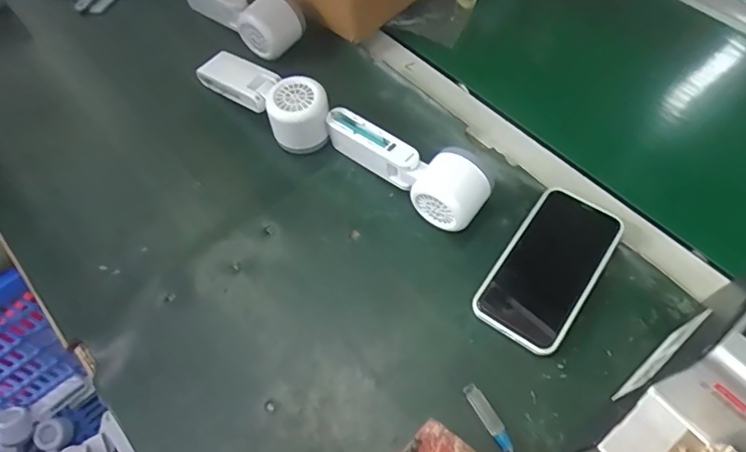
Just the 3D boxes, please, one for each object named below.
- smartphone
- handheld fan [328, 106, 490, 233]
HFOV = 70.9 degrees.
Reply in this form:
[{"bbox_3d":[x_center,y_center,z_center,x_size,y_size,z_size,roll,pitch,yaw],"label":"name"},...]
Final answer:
[{"bbox_3d":[0.150,0.033,0.444,0.074,0.005,0.141,31,72,19],"label":"smartphone"},{"bbox_3d":[0.025,-0.056,0.476,0.165,0.053,0.056,32,64,18],"label":"handheld fan"}]

